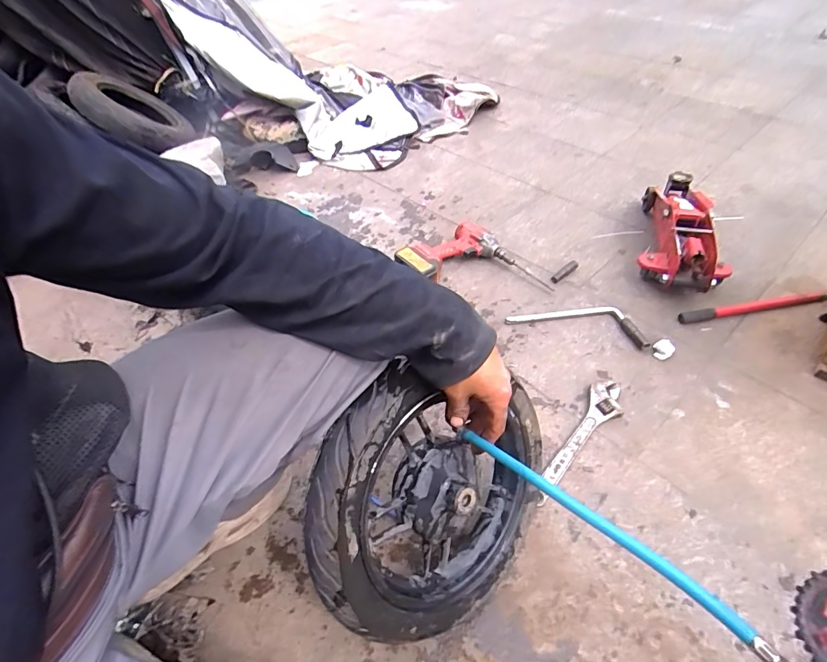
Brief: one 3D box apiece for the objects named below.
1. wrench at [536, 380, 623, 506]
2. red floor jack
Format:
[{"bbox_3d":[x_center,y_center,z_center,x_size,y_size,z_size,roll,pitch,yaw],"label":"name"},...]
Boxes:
[{"bbox_3d":[0.286,0.188,0.741,0.061,0.022,0.278,32,57,28],"label":"wrench"},{"bbox_3d":[0.659,-0.243,1.046,0.182,0.115,0.386,16,51,17],"label":"red floor jack"}]

